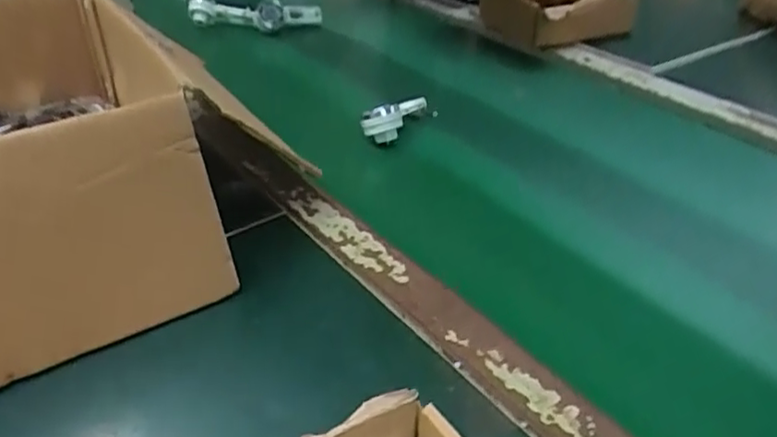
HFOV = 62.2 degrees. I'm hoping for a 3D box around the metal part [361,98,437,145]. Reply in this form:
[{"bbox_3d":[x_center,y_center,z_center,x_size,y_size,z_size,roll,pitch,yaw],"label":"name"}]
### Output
[{"bbox_3d":[0.009,-0.096,0.629,0.033,0.042,0.102,18,27,27],"label":"metal part"}]

